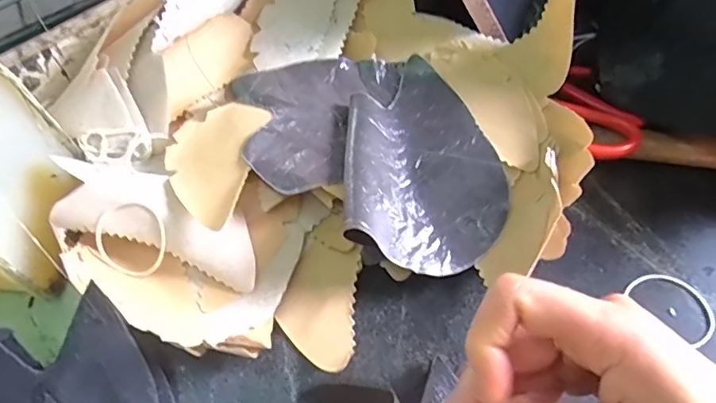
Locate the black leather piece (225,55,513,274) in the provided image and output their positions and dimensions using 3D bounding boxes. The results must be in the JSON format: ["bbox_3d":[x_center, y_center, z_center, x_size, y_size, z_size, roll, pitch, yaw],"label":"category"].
[{"bbox_3d":[0.008,-0.044,0.381,0.167,0.045,0.202,-15,57,-7],"label":"black leather piece"}]

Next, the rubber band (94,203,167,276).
[{"bbox_3d":[-0.155,0.025,0.360,0.051,0.007,0.048,0,92,6],"label":"rubber band"}]

